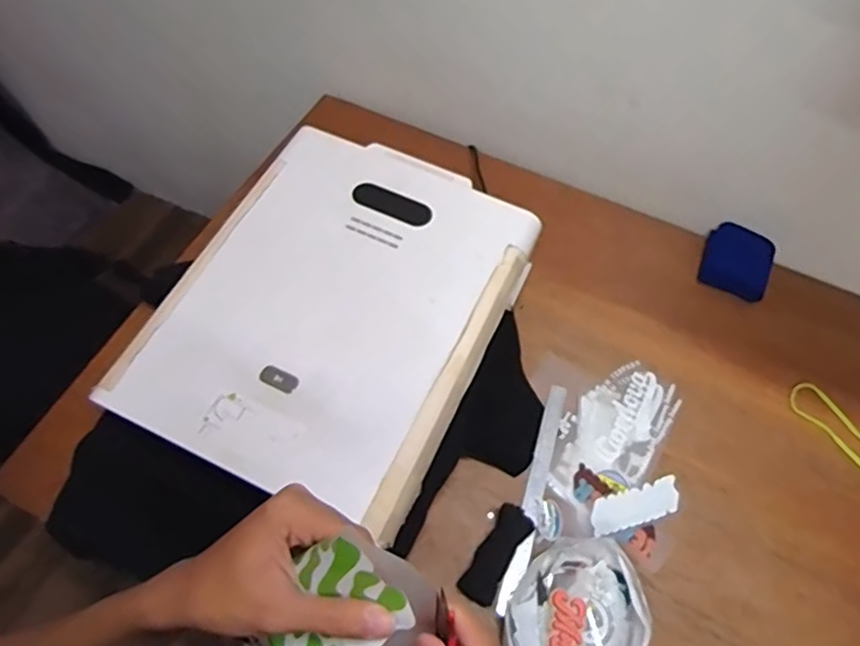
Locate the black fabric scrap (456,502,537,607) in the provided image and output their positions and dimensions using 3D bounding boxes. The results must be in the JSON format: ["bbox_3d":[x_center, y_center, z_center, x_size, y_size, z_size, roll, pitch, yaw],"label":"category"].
[{"bbox_3d":[0.089,0.307,0.787,0.049,0.027,0.127,32,66,15],"label":"black fabric scrap"}]

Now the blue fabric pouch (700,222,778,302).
[{"bbox_3d":[0.539,-0.110,1.035,0.112,0.043,0.118,23,63,11],"label":"blue fabric pouch"}]

